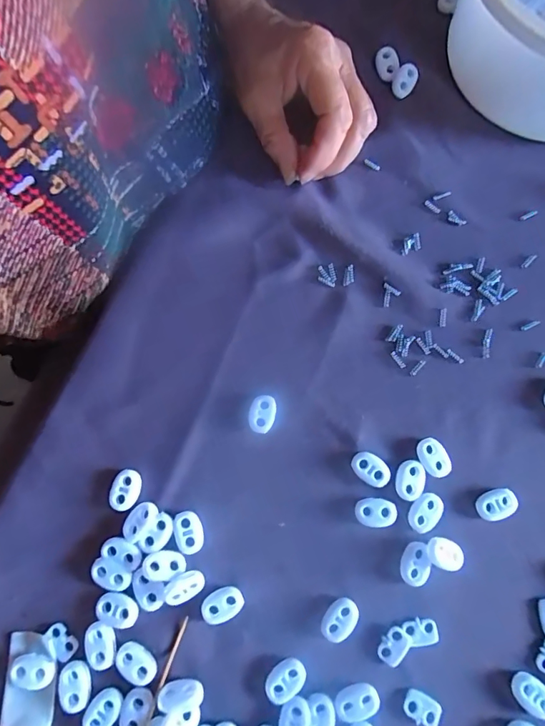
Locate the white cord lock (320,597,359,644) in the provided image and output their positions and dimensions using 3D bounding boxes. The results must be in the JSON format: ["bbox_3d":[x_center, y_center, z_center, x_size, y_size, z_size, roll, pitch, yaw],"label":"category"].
[{"bbox_3d":[0.036,0.137,0.237,0.016,0.004,0.022,43,81,9],"label":"white cord lock"}]

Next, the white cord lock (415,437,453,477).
[{"bbox_3d":[0.092,0.055,0.257,0.015,0.005,0.022,-19,77,-4],"label":"white cord lock"}]

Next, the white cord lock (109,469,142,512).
[{"bbox_3d":[-0.084,0.073,0.254,0.015,0.005,0.023,12,77,3],"label":"white cord lock"}]

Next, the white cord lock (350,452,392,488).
[{"bbox_3d":[0.056,0.061,0.255,0.023,0.005,0.015,36,79,8],"label":"white cord lock"}]

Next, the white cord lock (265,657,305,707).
[{"bbox_3d":[0.007,0.164,0.229,0.022,0.004,0.016,-34,79,-7],"label":"white cord lock"}]

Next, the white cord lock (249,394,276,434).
[{"bbox_3d":[-0.006,0.030,0.264,0.015,0.005,0.022,12,77,3],"label":"white cord lock"}]

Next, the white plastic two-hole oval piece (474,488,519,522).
[{"bbox_3d":[0.126,0.080,0.250,0.021,0.007,0.016,-16,77,-3],"label":"white plastic two-hole oval piece"}]

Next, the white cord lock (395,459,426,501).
[{"bbox_3d":[0.078,0.066,0.252,0.015,0.004,0.022,19,78,5],"label":"white cord lock"}]

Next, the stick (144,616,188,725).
[{"bbox_3d":[-0.056,0.163,0.230,0.004,0.005,0.059,19,75,6],"label":"stick"}]

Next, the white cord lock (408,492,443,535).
[{"bbox_3d":[0.086,0.084,0.248,0.017,0.004,0.022,29,79,7],"label":"white cord lock"}]

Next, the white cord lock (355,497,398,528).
[{"bbox_3d":[0.058,0.084,0.249,0.022,0.006,0.015,4,77,1],"label":"white cord lock"}]

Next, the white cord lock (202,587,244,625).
[{"bbox_3d":[-0.027,0.130,0.239,0.022,0.004,0.016,-23,78,-5],"label":"white cord lock"}]

